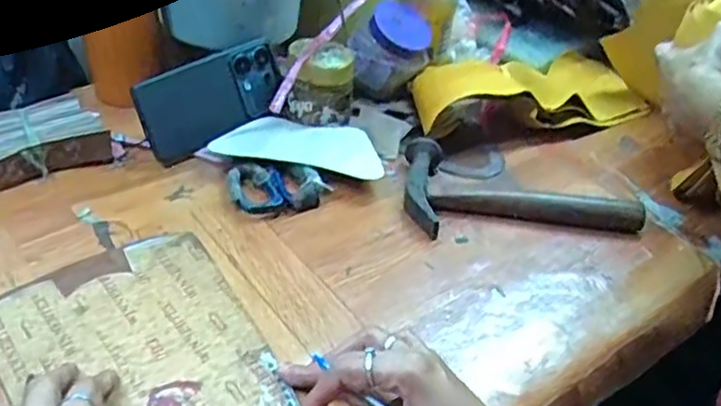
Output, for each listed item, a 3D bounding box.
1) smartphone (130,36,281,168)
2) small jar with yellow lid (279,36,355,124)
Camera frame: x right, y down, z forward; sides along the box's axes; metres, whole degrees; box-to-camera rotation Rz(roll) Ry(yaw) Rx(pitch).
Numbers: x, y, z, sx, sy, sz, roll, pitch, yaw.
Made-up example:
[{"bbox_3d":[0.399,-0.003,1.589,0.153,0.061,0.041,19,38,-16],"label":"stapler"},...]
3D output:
[{"bbox_3d":[-0.139,-0.107,0.654,0.018,0.076,0.159,6,33,43],"label":"smartphone"},{"bbox_3d":[-0.044,-0.128,0.686,0.069,0.066,0.074,4,39,-3],"label":"small jar with yellow lid"}]

